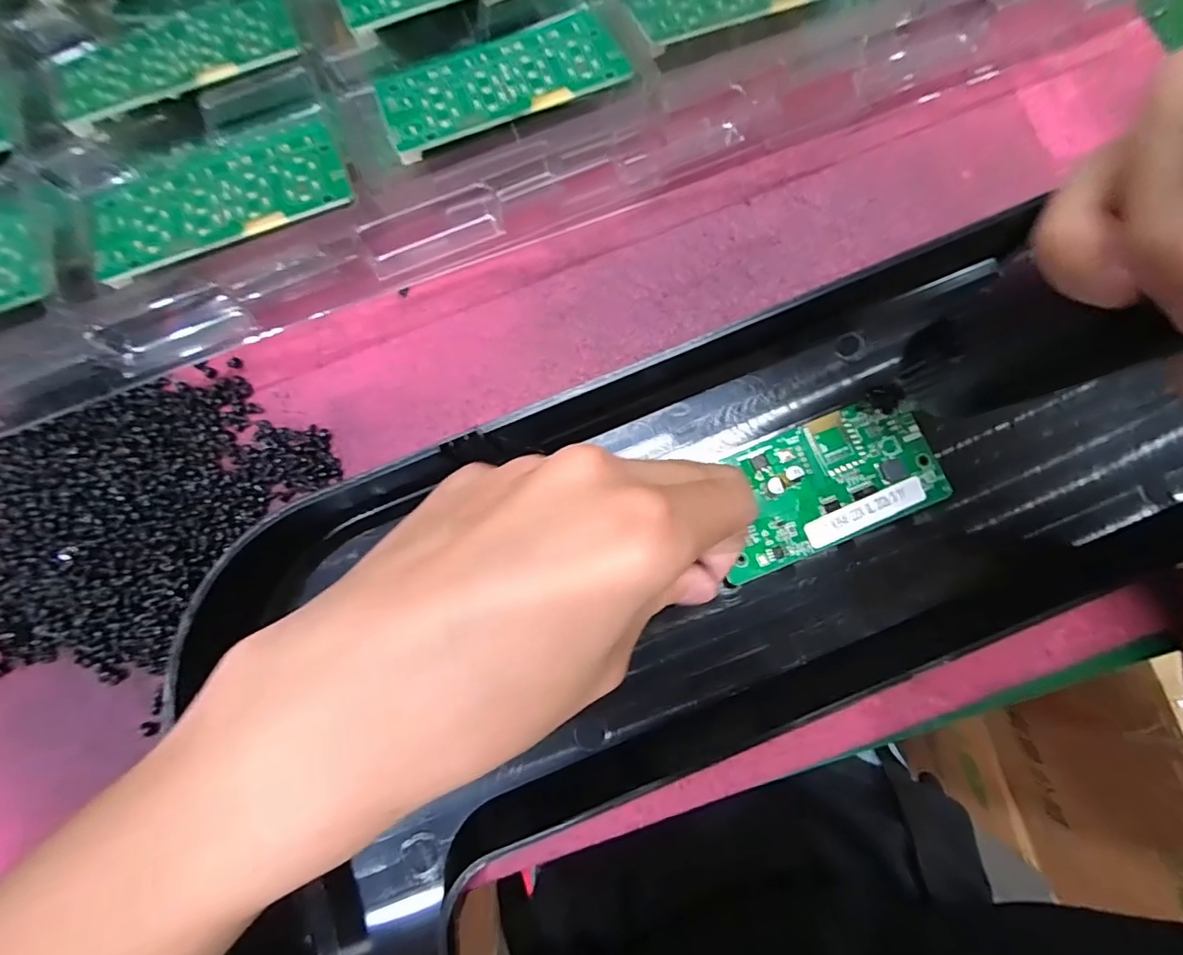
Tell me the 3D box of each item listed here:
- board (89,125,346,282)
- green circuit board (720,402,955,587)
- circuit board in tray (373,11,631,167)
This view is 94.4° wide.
[{"bbox_3d":[-0.142,-0.109,0.210,0.093,0.004,0.053,-23,69,-5],"label":"board"},{"bbox_3d":[0.092,0.002,0.218,0.087,0.008,0.048,-21,77,-5],"label":"green circuit board"},{"bbox_3d":[-0.036,-0.156,0.215,0.092,0.010,0.048,-22,77,-5],"label":"circuit board in tray"}]

